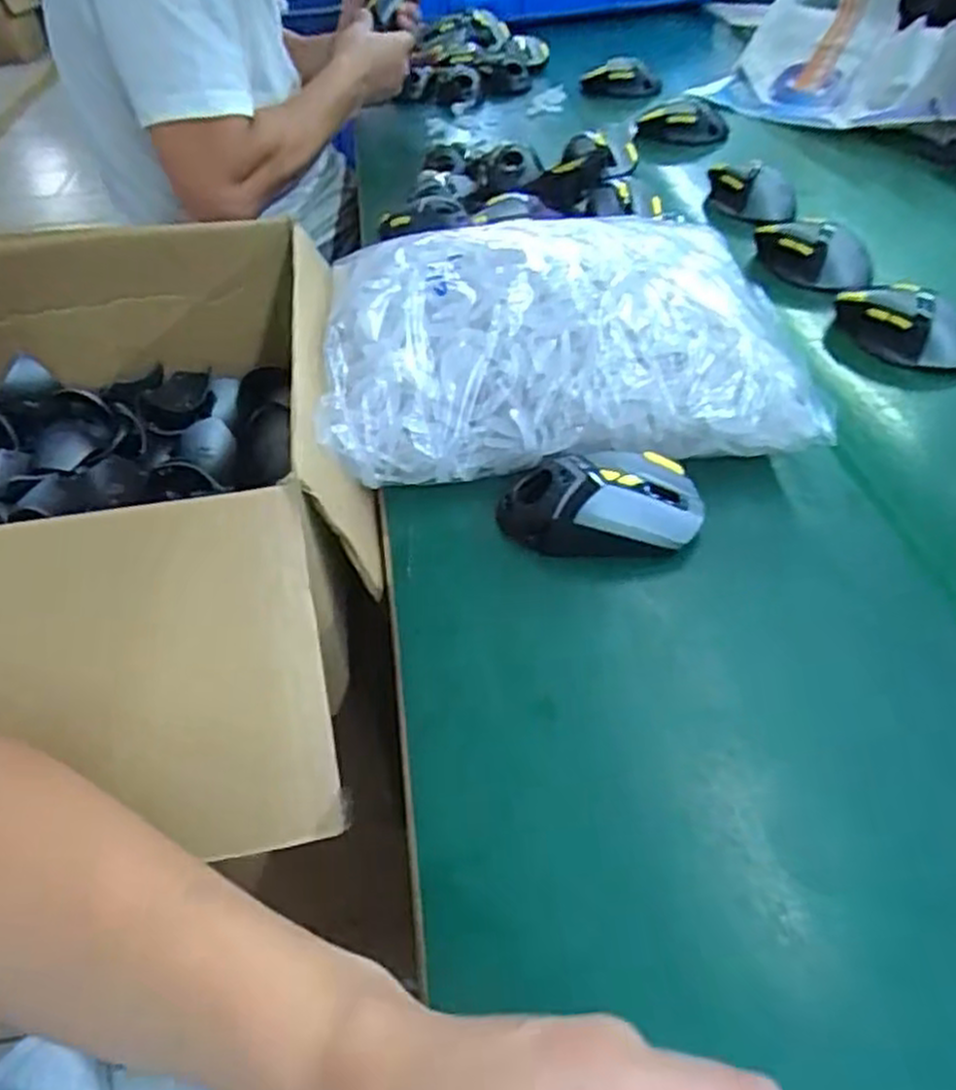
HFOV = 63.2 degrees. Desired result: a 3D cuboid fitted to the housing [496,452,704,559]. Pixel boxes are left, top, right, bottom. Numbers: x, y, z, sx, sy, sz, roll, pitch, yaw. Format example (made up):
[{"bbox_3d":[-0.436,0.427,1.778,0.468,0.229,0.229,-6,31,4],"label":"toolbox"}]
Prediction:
[{"bbox_3d":[0.073,-0.025,0.468,0.120,0.041,0.064,0,45,5],"label":"housing"}]

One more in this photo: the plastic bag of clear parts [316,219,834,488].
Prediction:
[{"bbox_3d":[0.053,-0.137,0.540,0.300,0.102,0.200,-4,45,0],"label":"plastic bag of clear parts"}]

